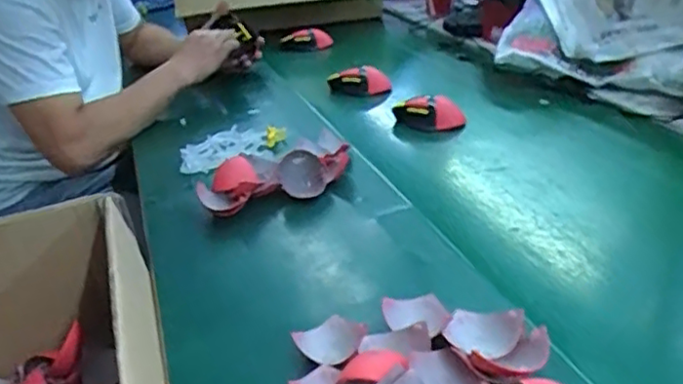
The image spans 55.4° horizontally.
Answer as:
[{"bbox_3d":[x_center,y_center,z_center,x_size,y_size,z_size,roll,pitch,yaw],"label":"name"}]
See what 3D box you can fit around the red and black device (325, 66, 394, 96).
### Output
[{"bbox_3d":[0.031,-0.193,1.145,0.113,0.061,0.040,-2,28,11],"label":"red and black device"}]

